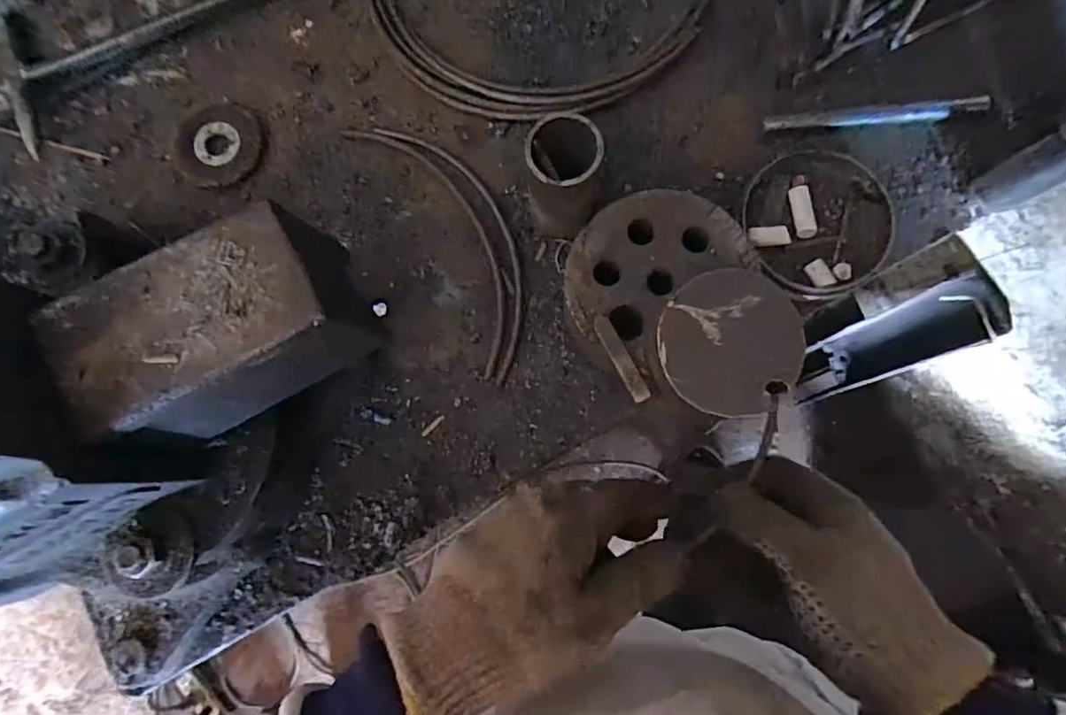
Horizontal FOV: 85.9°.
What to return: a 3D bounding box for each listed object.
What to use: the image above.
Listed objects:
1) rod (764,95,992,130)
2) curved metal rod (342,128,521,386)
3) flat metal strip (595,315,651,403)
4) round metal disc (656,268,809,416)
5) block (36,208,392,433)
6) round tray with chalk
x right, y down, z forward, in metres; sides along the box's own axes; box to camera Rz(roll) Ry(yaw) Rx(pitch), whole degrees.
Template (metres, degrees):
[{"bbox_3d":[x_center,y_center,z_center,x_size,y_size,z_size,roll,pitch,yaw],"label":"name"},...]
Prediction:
[{"bbox_3d":[0.218,-0.154,0.369,0.138,0.014,0.010,-4,81,1],"label":"rod"},{"bbox_3d":[-0.049,-0.080,0.375,0.057,0.006,0.193,-31,81,-3],"label":"curved metal rod"},{"bbox_3d":[0.048,0.000,0.307,0.010,0.005,0.050,-28,82,-1],"label":"flat metal strip"},{"bbox_3d":[0.097,-0.007,0.280,0.066,0.006,0.070,0,81,2],"label":"round metal disc"},{"bbox_3d":[-0.136,-0.014,0.264,0.121,0.065,0.068,-30,82,-2],"label":"block"},{"bbox_3d":[0.181,-0.087,0.362,0.086,0.012,0.089,0,81,2],"label":"round tray with chalk"}]

